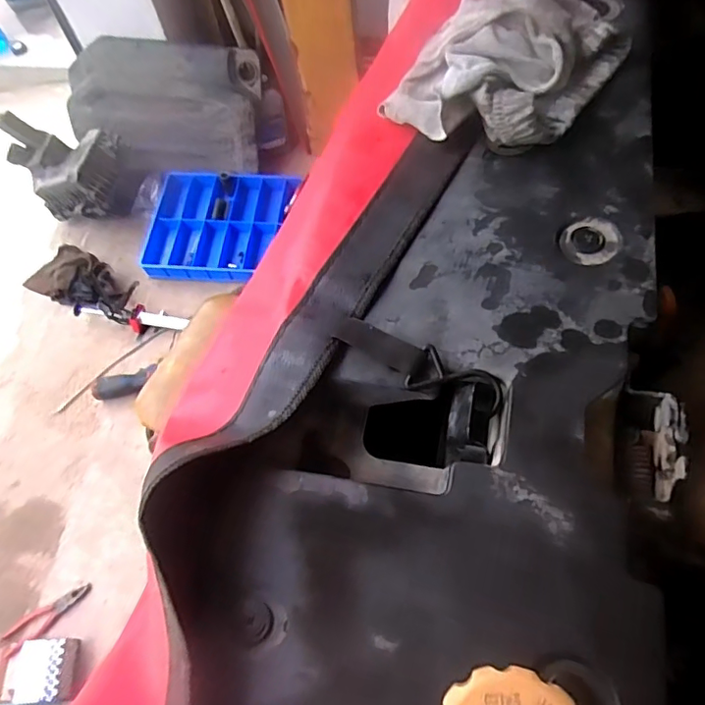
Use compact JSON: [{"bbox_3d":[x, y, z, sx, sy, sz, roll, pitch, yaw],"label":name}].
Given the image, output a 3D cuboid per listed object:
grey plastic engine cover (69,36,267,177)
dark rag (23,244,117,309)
[{"bbox_3d":[-0.555,-0.708,1.643,0.593,0.261,0.256,2,64,5],"label":"grey plastic engine cover"},{"bbox_3d":[-0.753,-0.205,1.546,0.313,0.080,0.168,25,68,15],"label":"dark rag"}]

